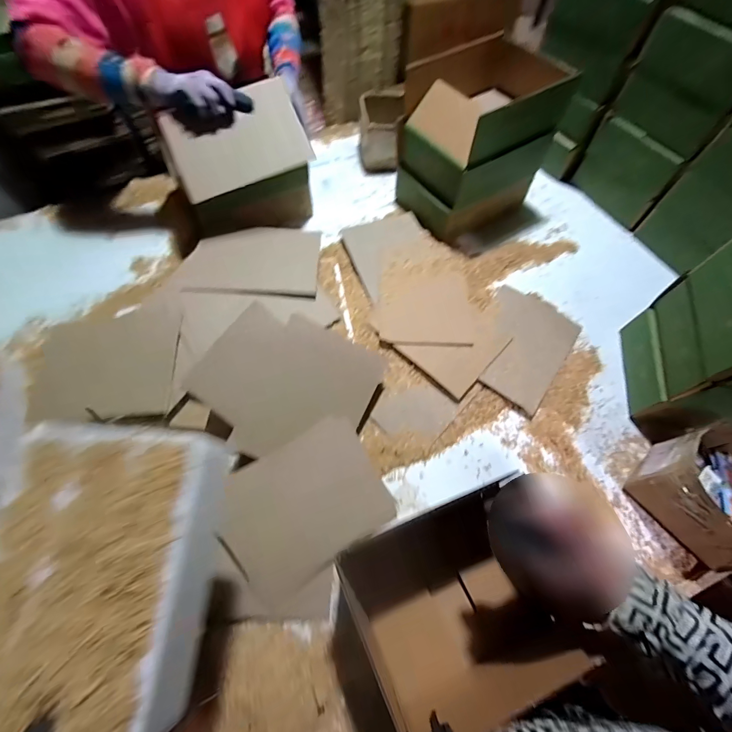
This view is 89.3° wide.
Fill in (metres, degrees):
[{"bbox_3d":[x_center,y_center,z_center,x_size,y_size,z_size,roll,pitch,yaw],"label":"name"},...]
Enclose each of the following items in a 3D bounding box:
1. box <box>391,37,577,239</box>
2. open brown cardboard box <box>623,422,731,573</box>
[{"bbox_3d":[0.233,-0.467,0.794,0.273,0.288,0.213,-27,67,-12],"label":"box"},{"bbox_3d":[0.544,0.187,0.570,0.169,0.134,0.172,-39,70,-17],"label":"open brown cardboard box"}]

